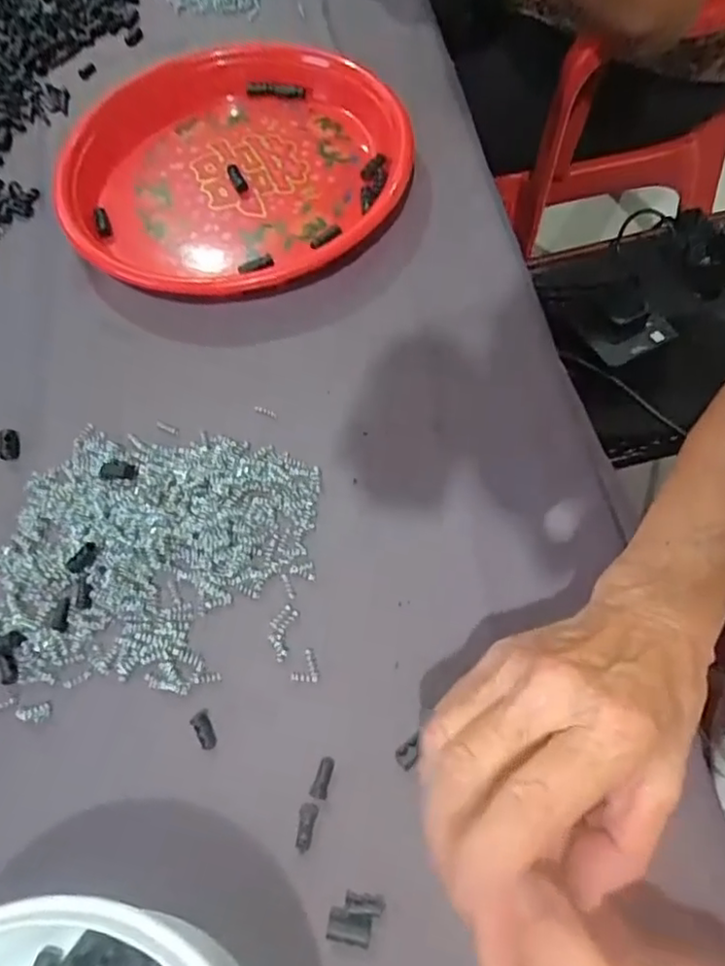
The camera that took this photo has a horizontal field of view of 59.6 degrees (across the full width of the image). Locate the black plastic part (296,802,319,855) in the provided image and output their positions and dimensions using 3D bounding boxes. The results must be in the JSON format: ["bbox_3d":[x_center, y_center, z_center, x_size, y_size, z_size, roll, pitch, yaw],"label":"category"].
[{"bbox_3d":[-0.025,0.155,0.285,0.008,0.004,0.020,5,64,5],"label":"black plastic part"}]

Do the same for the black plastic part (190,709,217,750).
[{"bbox_3d":[-0.077,0.119,0.305,0.009,0.004,0.018,-26,65,-10],"label":"black plastic part"}]

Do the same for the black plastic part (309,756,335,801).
[{"bbox_3d":[-0.018,0.136,0.292,0.008,0.004,0.018,12,65,8],"label":"black plastic part"}]

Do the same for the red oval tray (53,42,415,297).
[{"bbox_3d":[-0.095,-0.239,0.458,0.252,0.049,0.240,-9,64,-2],"label":"red oval tray"}]

